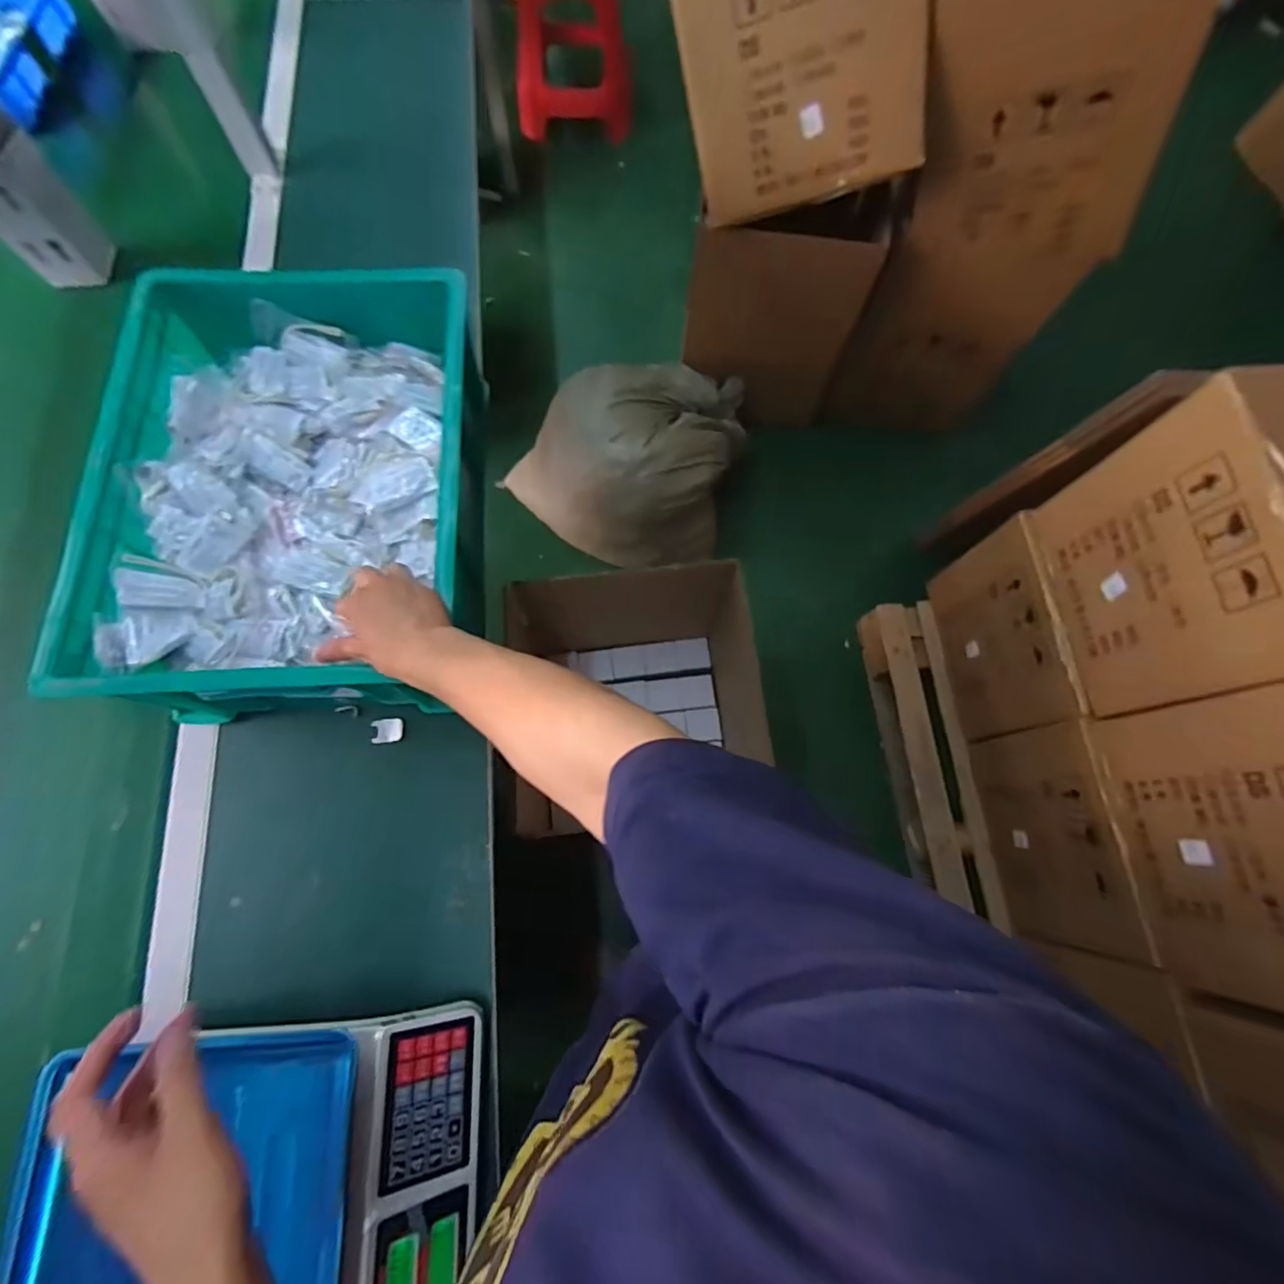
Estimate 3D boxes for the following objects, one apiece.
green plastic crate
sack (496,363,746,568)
[{"bbox_3d":[-0.365,-0.169,0.662,0.349,0.160,0.477,-2,72,-2],"label":"green plastic crate"},{"bbox_3d":[-0.012,-0.430,1.433,0.620,0.324,0.409,-12,73,-5],"label":"sack"}]

